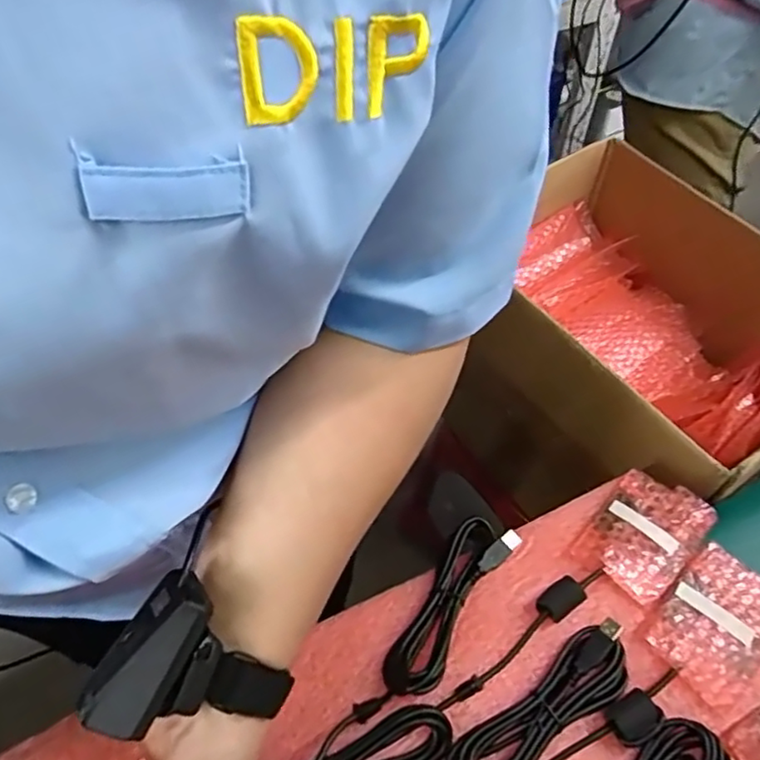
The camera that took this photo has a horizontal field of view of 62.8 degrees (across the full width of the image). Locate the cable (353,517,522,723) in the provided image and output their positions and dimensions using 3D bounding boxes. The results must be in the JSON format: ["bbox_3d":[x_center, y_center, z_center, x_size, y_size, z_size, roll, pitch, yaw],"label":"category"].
[{"bbox_3d":[0.044,0.171,0.450,0.043,0.022,0.174,29,56,19],"label":"cable"}]

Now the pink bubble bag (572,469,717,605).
[{"bbox_3d":[0.207,0.117,0.484,0.069,0.020,0.096,35,58,22],"label":"pink bubble bag"}]

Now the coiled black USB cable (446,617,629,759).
[{"bbox_3d":[0.098,0.224,0.404,0.175,0.020,0.042,-28,58,-23],"label":"coiled black USB cable"}]

